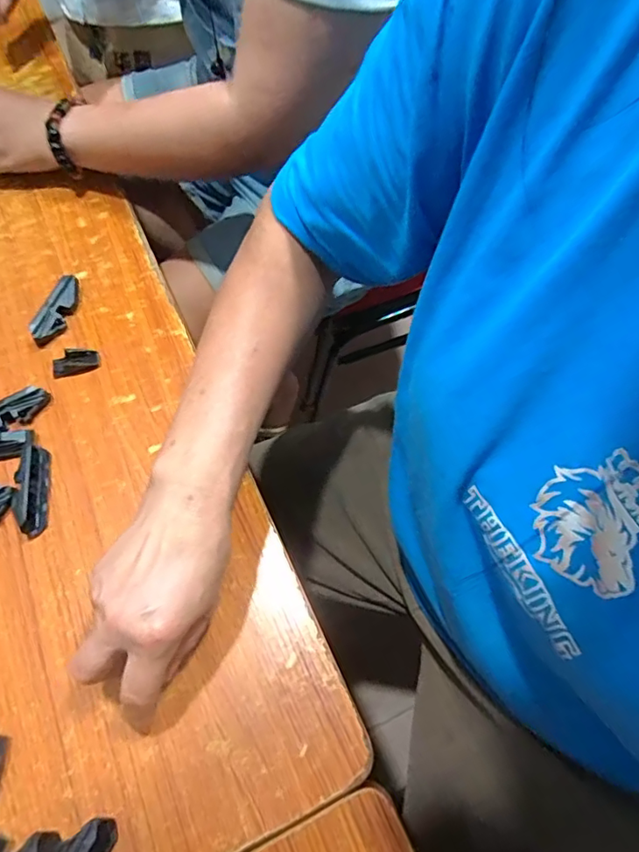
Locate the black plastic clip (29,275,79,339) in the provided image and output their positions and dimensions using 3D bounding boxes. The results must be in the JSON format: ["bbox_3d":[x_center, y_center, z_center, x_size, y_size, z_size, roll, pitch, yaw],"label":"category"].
[{"bbox_3d":[-0.242,-0.108,0.483,0.015,0.023,0.067,13,63,8],"label":"black plastic clip"}]

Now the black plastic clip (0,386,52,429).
[{"bbox_3d":[-0.261,-0.010,0.436,0.070,0.021,0.019,-24,65,-11],"label":"black plastic clip"}]

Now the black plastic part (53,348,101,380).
[{"bbox_3d":[-0.216,-0.057,0.461,0.040,0.013,0.021,-16,63,-7],"label":"black plastic part"}]

